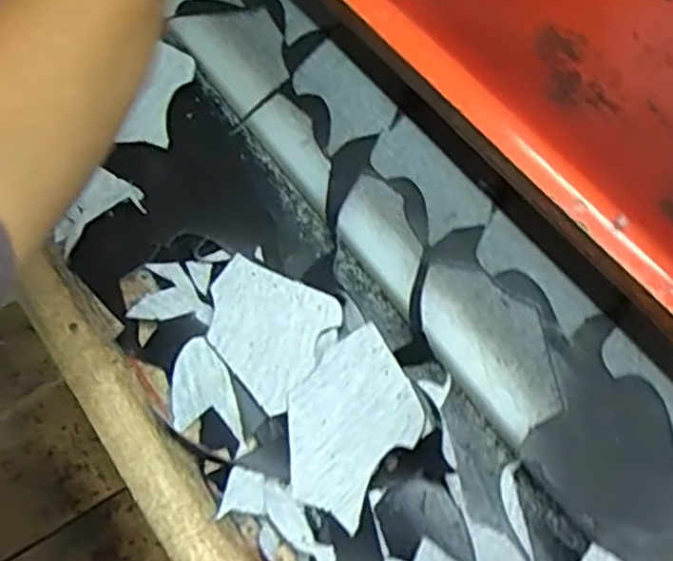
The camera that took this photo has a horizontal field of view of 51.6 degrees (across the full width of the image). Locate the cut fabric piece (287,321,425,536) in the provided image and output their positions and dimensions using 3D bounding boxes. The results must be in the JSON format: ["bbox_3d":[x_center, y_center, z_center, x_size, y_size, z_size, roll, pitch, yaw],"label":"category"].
[{"bbox_3d":[0.010,0.099,0.491,0.091,0.008,0.122,33,71,25],"label":"cut fabric piece"}]

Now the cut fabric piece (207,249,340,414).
[{"bbox_3d":[-0.057,0.035,0.529,0.097,0.005,0.103,30,57,6],"label":"cut fabric piece"}]

